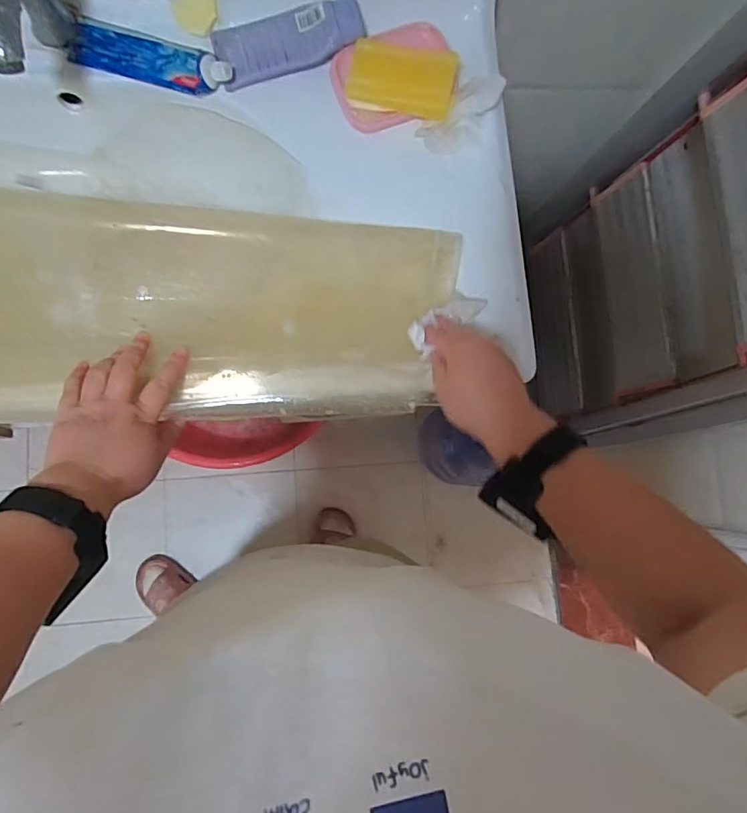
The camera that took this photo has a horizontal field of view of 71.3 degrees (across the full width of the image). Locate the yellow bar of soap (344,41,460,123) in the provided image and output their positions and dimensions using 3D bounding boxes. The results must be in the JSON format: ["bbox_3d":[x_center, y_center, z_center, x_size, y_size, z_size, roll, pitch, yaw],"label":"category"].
[{"bbox_3d":[0.031,-0.348,0.556,0.111,0.015,0.061,15,106,4],"label":"yellow bar of soap"}]

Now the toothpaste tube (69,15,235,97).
[{"bbox_3d":[-0.232,-0.366,0.549,0.162,0.025,0.050,12,81,-3],"label":"toothpaste tube"}]

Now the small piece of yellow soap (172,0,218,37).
[{"bbox_3d":[-0.191,-0.418,0.555,0.047,0.005,0.049,5,82,-5],"label":"small piece of yellow soap"}]

